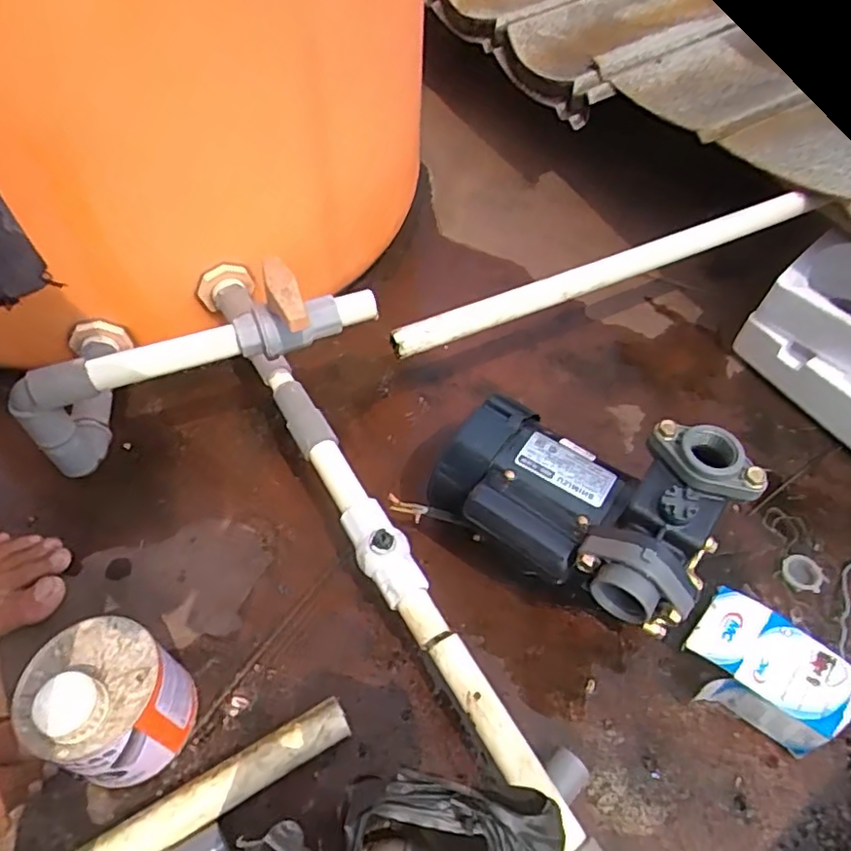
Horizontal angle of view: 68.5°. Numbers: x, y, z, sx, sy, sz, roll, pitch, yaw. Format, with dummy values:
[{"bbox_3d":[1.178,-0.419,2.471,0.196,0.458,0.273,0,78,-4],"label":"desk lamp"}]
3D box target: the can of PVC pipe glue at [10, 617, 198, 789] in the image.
[{"bbox_3d":[-0.241,0.207,0.472,0.105,0.122,0.096,1,52,-1],"label":"can of PVC pipe glue"}]

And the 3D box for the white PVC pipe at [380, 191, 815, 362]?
[{"bbox_3d":[0.186,-0.153,0.601,0.470,0.027,0.023,-22,58,-17],"label":"white PVC pipe"}]

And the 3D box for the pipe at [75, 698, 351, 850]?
[{"bbox_3d":[-0.155,0.278,0.477,0.203,0.035,0.031,-25,57,-20],"label":"pipe"}]

